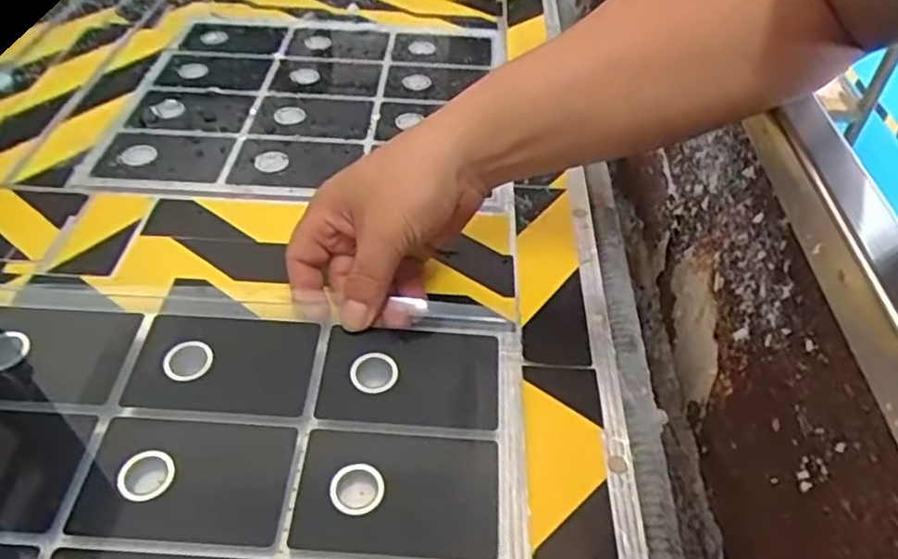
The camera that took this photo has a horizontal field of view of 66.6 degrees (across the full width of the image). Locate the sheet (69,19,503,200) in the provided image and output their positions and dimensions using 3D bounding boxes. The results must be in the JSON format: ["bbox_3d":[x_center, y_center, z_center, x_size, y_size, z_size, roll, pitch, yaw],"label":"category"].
[{"bbox_3d":[-0.115,-0.160,0.585,0.293,0.009,0.287,3,44,1],"label":"sheet"}]

